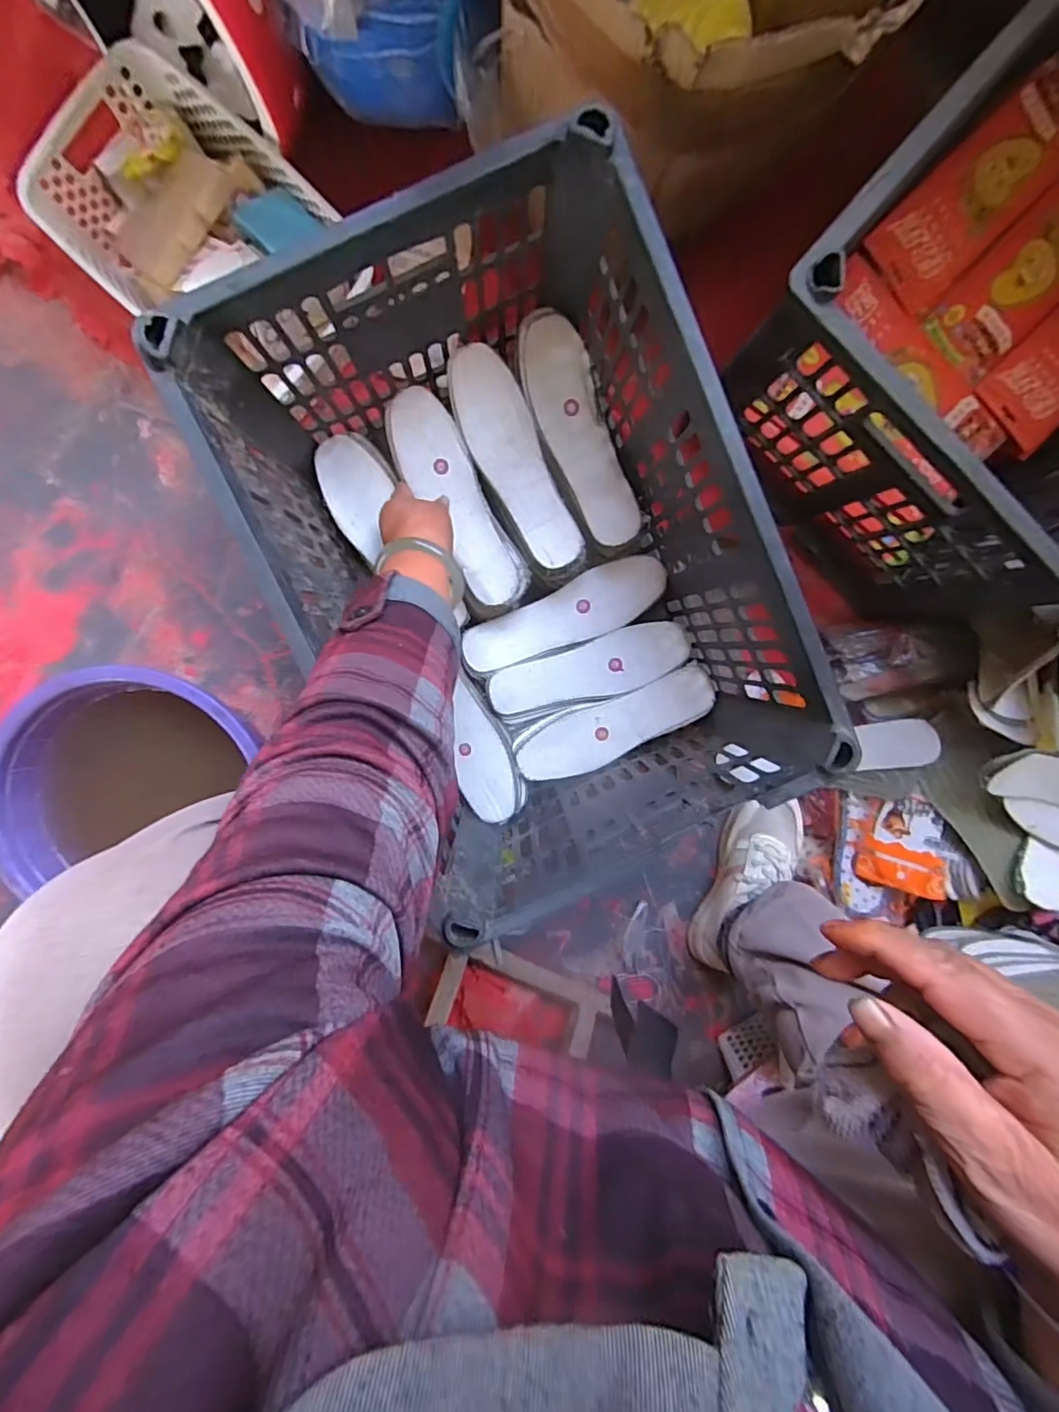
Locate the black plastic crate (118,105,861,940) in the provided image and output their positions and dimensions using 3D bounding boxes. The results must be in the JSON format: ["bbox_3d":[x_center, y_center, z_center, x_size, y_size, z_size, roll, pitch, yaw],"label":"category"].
[{"bbox_3d":[-0.008,-0.116,0.490,0.338,0.237,0.481,-25,97,1],"label":"black plastic crate"}]

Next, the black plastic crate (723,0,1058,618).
[{"bbox_3d":[0.478,-0.391,0.475,0.347,0.223,0.544,41,95,-9],"label":"black plastic crate"}]

